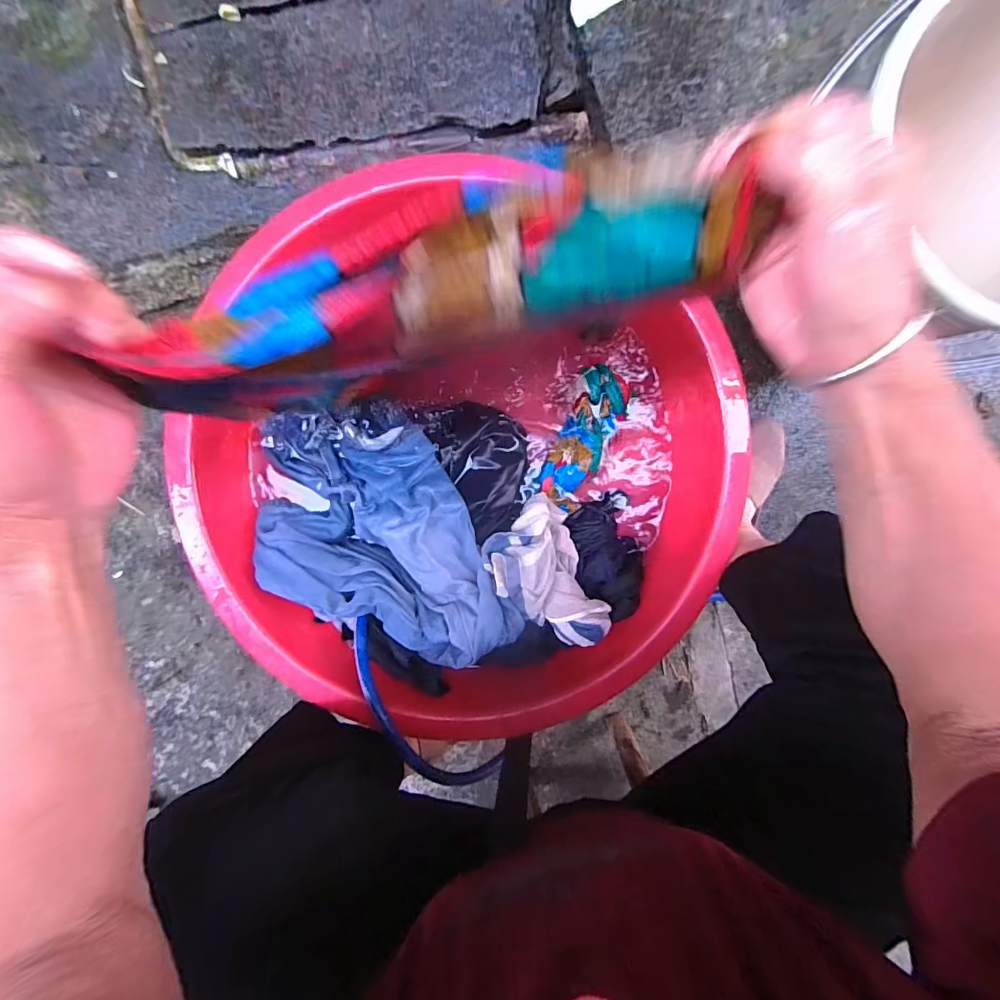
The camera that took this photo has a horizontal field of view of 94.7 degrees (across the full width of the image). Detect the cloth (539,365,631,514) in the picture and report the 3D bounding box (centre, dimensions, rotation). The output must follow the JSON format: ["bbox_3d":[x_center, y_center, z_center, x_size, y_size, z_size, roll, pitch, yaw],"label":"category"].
[{"bbox_3d":[0.121,-0.086,0.649,0.075,0.025,0.200,22,91,-2],"label":"cloth"}]

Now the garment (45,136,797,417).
[{"bbox_3d":[-0.032,-0.103,0.231,0.314,0.043,0.063,-16,100,3],"label":"garment"}]

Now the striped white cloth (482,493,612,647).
[{"bbox_3d":[0.057,0.098,0.619,0.121,0.103,0.191,-25,92,0],"label":"striped white cloth"}]

